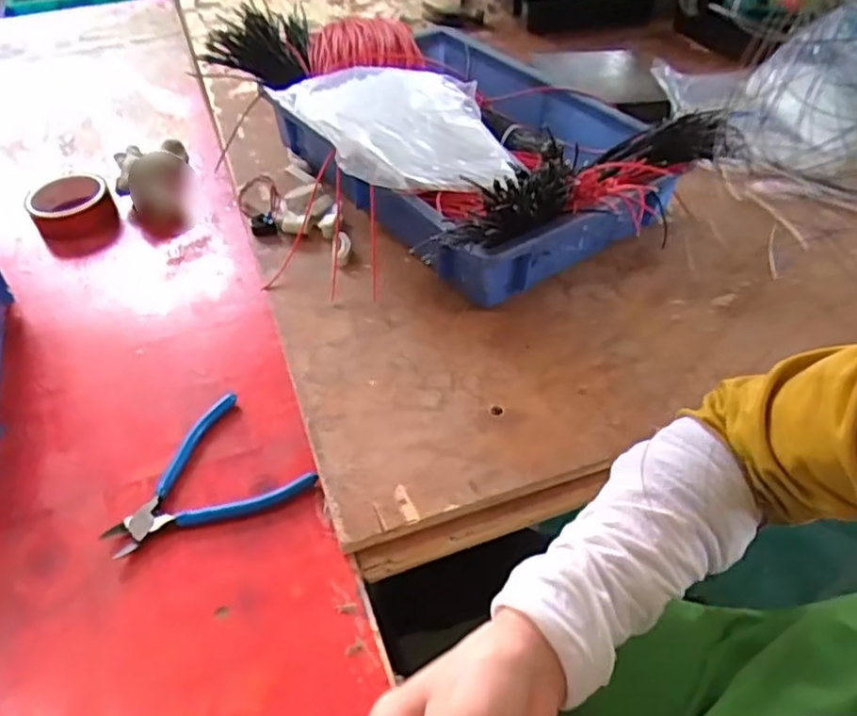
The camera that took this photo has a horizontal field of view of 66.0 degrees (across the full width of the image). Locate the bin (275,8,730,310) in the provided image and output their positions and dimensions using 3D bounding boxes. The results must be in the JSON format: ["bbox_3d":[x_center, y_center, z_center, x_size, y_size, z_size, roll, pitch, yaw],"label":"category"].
[{"bbox_3d":[0.046,-0.254,0.719,0.329,0.140,0.429,-33,53,-23],"label":"bin"}]

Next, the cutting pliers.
[{"bbox_3d":[-0.177,0.099,0.505,0.116,0.013,0.138,34,58,31],"label":"cutting pliers"}]

